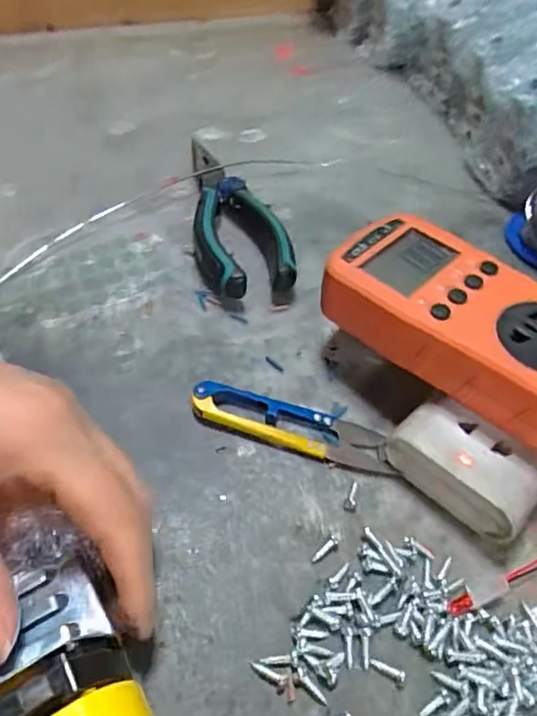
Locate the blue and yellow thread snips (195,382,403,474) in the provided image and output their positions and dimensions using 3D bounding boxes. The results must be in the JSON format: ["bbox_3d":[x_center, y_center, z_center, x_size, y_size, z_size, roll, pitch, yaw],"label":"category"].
[{"bbox_3d":[0.013,0.031,0.268,0.097,0.012,0.024,15,52,8],"label":"blue and yellow thread snips"}]

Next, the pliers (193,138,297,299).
[{"bbox_3d":[-0.019,-0.095,0.355,0.054,0.023,0.152,-3,51,-7],"label":"pliers"}]

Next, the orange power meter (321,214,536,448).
[{"bbox_3d":[0.090,-0.018,0.258,0.126,0.033,0.066,35,57,22],"label":"orange power meter"}]

